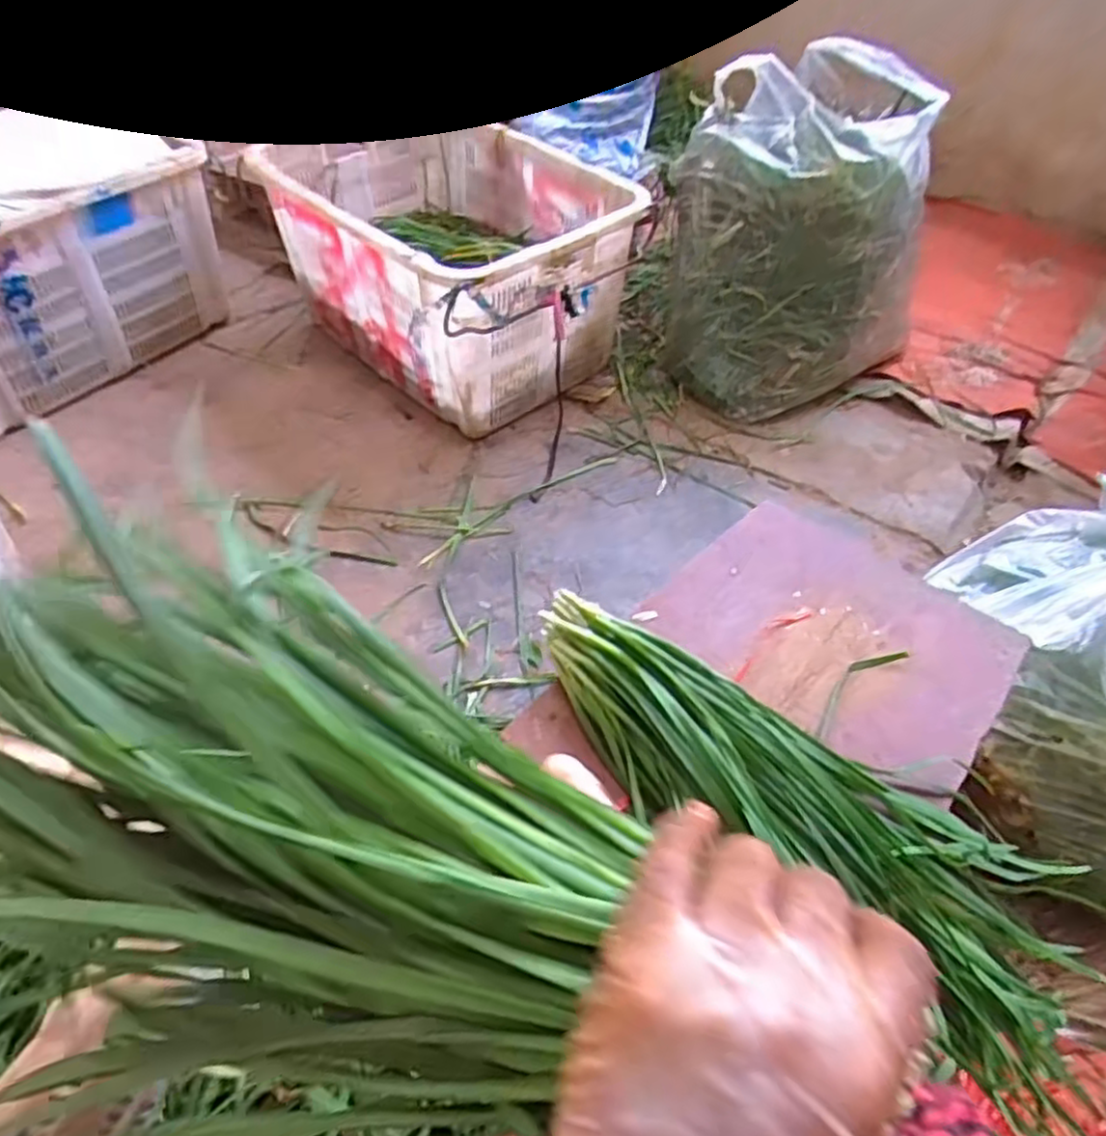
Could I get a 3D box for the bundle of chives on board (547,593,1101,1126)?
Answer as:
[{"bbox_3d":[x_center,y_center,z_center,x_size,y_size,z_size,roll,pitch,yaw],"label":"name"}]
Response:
[{"bbox_3d":[0.181,0.193,0.592,0.487,0.113,0.176,28,53,22],"label":"bundle of chives on board"}]

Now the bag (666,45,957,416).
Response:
[{"bbox_3d":[0.464,-0.633,1.387,0.443,0.493,0.406,-18,51,-20],"label":"bag"}]

